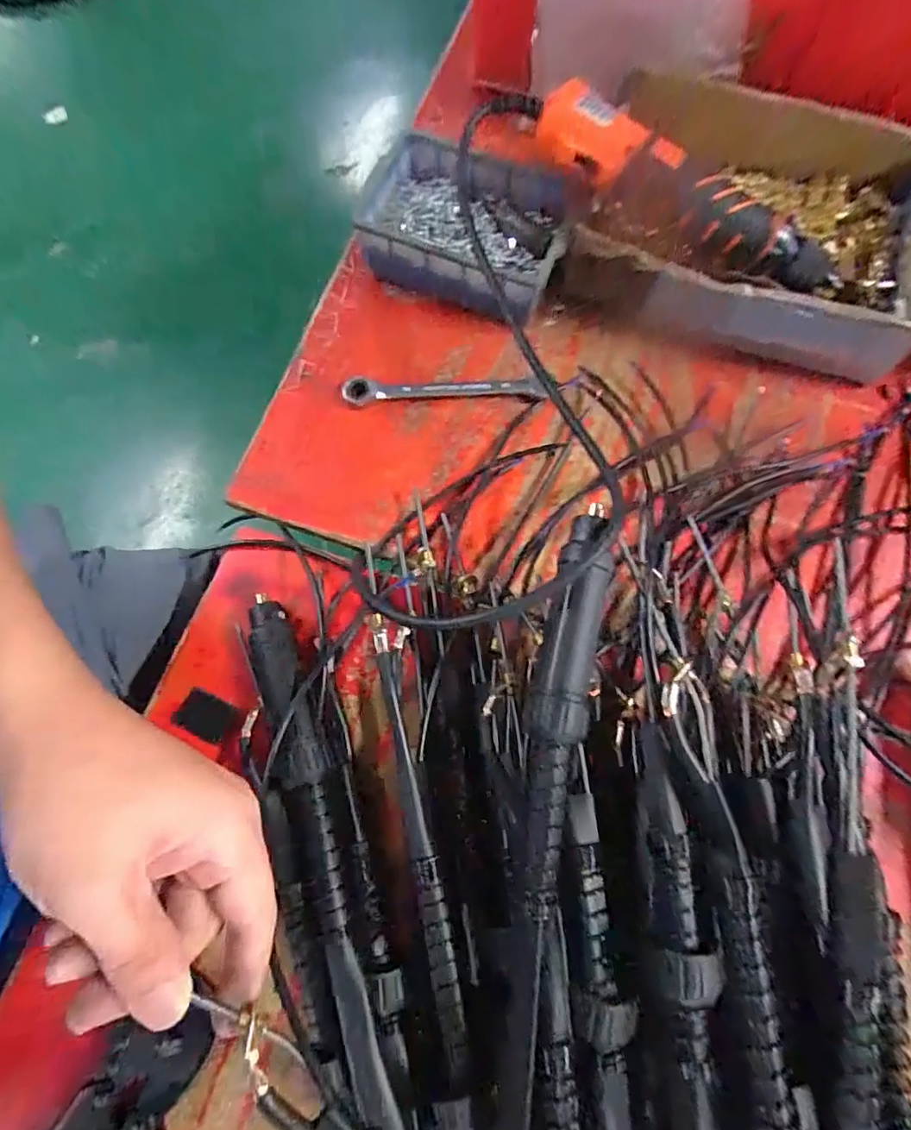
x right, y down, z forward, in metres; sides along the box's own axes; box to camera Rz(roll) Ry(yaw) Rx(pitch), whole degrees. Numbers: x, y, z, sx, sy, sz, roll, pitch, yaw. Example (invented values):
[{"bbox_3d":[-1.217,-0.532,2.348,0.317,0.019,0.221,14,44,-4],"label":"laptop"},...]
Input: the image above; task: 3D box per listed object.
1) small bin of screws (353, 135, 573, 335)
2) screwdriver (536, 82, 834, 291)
[{"bbox_3d":[0.008,-0.246,0.420,0.147,0.056,0.102,21,74,7],"label":"small bin of screws"},{"bbox_3d":[0.160,-0.245,0.384,0.225,0.039,0.036,22,73,-13],"label":"screwdriver"}]

